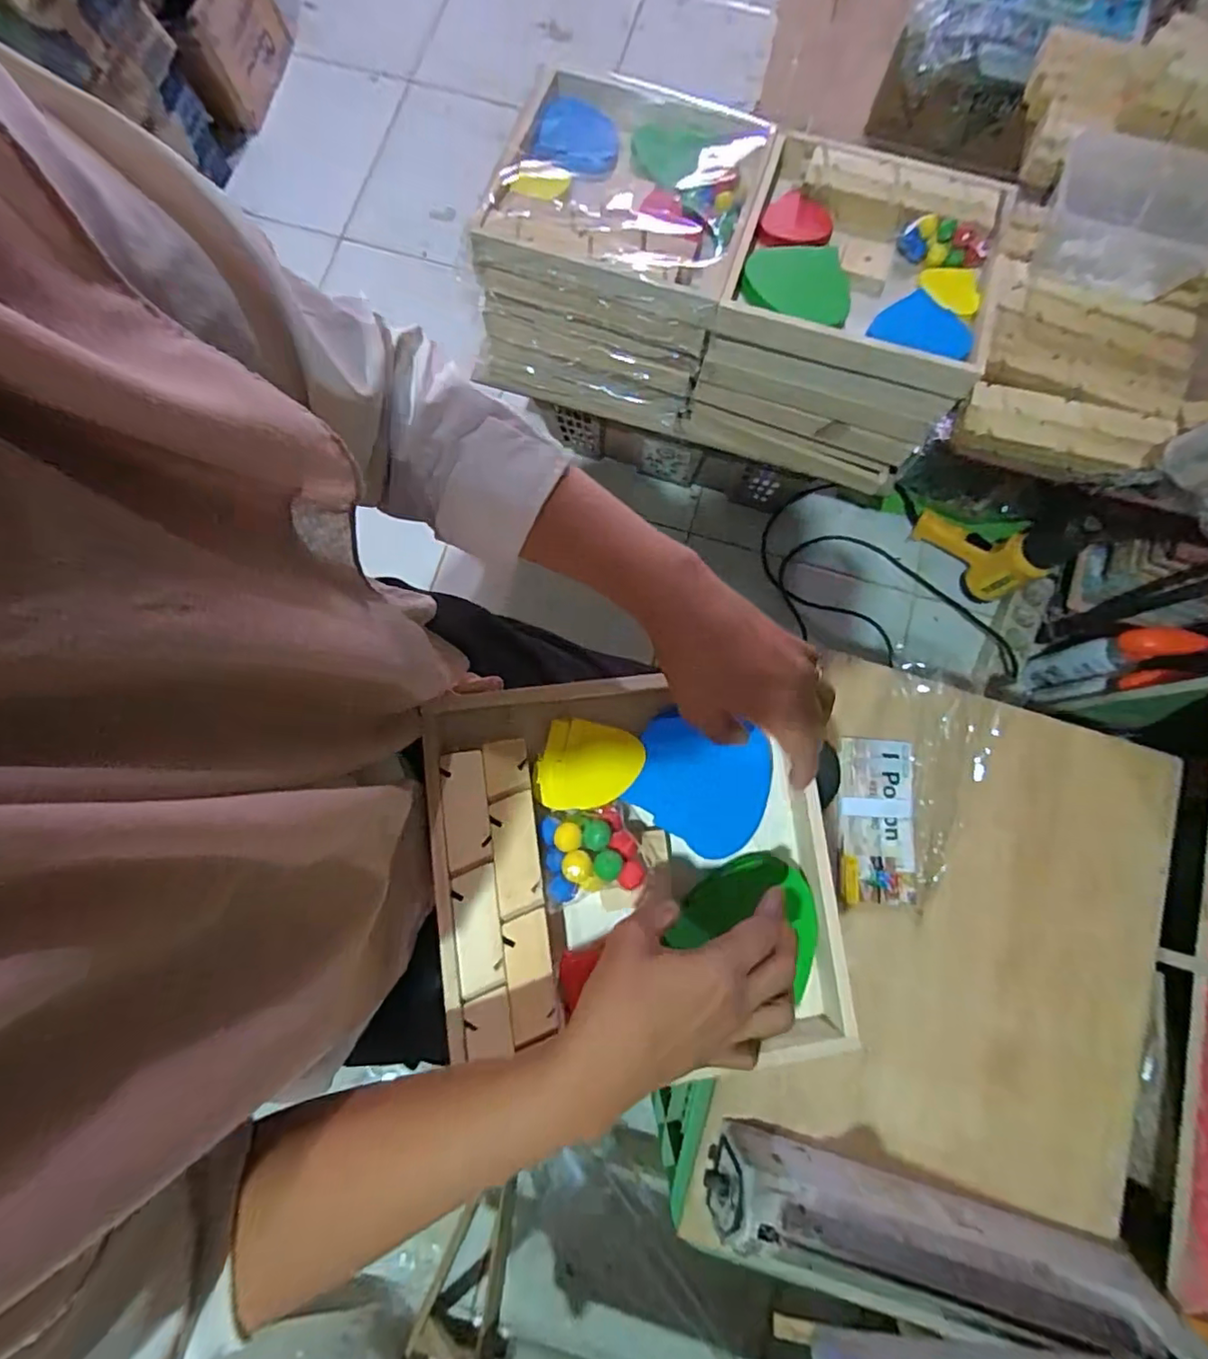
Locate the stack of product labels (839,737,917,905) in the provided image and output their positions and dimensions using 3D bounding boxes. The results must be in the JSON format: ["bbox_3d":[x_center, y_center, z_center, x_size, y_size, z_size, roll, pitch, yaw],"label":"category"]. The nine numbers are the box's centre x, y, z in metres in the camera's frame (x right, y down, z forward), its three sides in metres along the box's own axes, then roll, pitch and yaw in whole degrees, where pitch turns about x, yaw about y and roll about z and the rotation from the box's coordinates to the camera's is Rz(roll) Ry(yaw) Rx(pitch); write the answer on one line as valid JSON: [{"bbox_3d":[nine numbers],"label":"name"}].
[{"bbox_3d":[0.291,0.150,0.622,0.078,0.012,0.169,3,79,0],"label":"stack of product labels"}]

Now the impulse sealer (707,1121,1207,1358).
[{"bbox_3d":[0.294,0.486,0.460,0.383,0.192,0.072,14,79,2],"label":"impulse sealer"}]

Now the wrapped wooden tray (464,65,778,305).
[{"bbox_3d":[0.028,-0.549,0.642,0.269,0.048,0.272,17,79,3],"label":"wrapped wooden tray"}]

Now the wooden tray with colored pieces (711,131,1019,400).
[{"bbox_3d":[0.287,-0.459,0.619,0.266,0.032,0.267,18,79,3],"label":"wooden tray with colored pieces"}]

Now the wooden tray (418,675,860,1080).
[{"bbox_3d":[0.024,0.134,0.413,0.274,0.067,0.257,-5,79,-1],"label":"wooden tray"}]

